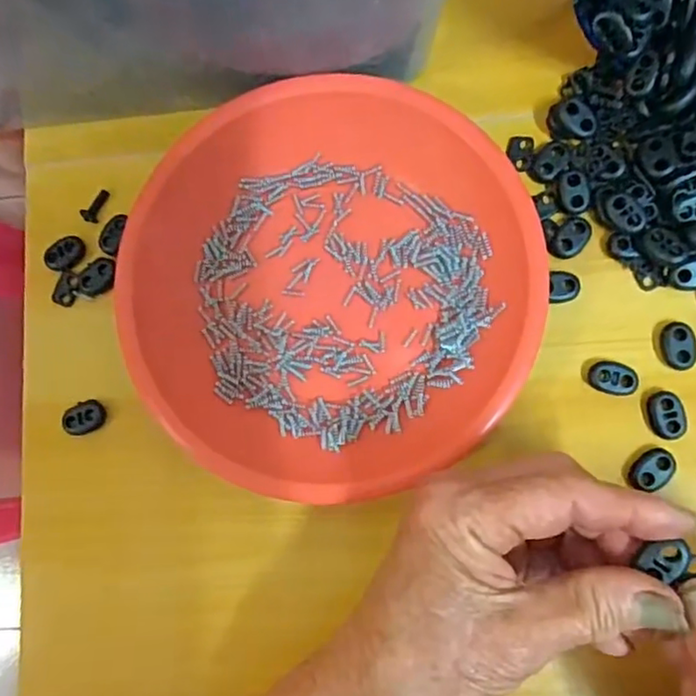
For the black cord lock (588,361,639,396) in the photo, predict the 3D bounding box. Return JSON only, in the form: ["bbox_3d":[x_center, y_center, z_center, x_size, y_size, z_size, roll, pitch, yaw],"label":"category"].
[{"bbox_3d":[0.124,0.014,0.283,0.022,0.006,0.015,9,85,4],"label":"black cord lock"}]

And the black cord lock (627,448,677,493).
[{"bbox_3d":[0.139,0.056,0.276,0.021,0.006,0.014,-44,83,-2],"label":"black cord lock"}]

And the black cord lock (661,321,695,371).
[{"bbox_3d":[0.155,-0.001,0.281,0.015,0.005,0.022,-5,84,3],"label":"black cord lock"}]

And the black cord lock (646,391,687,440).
[{"bbox_3d":[0.146,0.031,0.278,0.015,0.005,0.021,-13,83,2],"label":"black cord lock"}]

